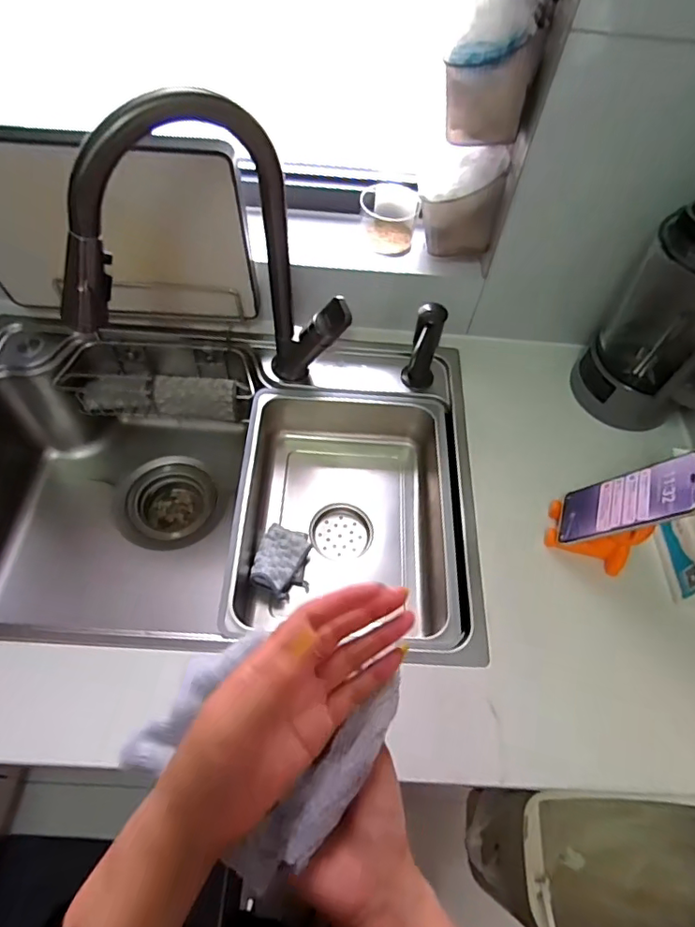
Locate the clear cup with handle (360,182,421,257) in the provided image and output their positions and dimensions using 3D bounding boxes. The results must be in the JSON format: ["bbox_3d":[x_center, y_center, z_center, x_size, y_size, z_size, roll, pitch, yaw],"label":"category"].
[{"bbox_3d":[0.058,-0.342,0.755,0.078,0.058,0.082,15,58,5],"label":"clear cup with handle"}]

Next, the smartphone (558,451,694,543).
[{"bbox_3d":[0.300,0.040,0.583,0.010,0.164,0.076,31,56,-21],"label":"smartphone"}]

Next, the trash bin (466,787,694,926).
[{"bbox_3d":[0.282,0.479,0.638,0.287,0.193,0.148,3,58,-3],"label":"trash bin"}]

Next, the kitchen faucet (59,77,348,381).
[{"bbox_3d":[-0.142,-0.192,0.588,0.297,0.365,0.060,-20,62,-16],"label":"kitchen faucet"}]

